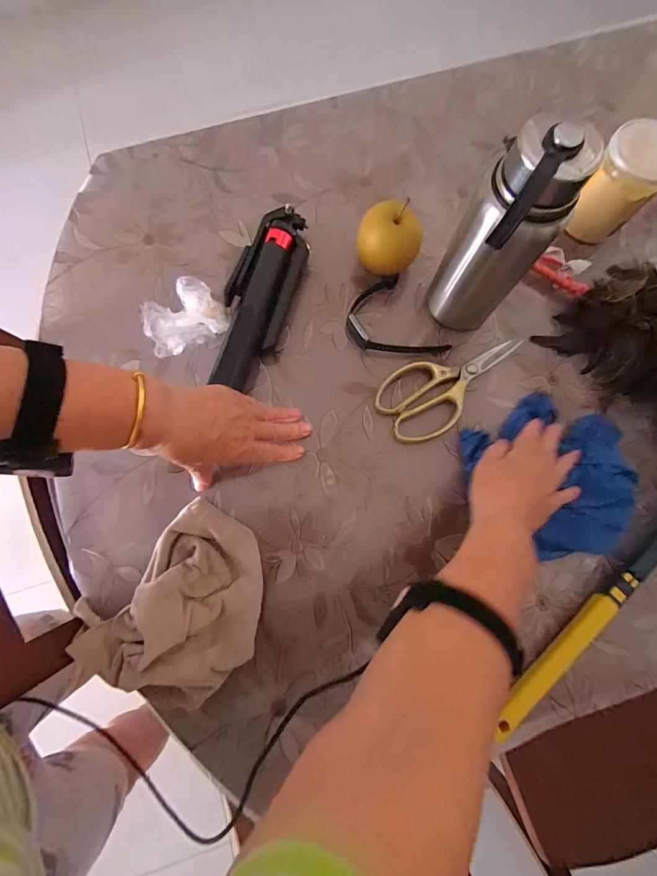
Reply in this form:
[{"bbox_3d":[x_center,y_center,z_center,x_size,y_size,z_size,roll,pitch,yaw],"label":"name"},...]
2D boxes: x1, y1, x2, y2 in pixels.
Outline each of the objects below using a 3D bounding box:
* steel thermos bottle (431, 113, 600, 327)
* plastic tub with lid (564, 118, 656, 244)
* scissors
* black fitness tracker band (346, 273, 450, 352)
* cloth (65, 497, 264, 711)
[{"bbox_3d":[0.174,-0.183,0.367,0.082,0.220,0.074,3,79,-1],"label":"steel thermos bottle"},{"bbox_3d":[0.355,-0.305,0.449,0.079,0.116,0.078,0,79,-1],"label":"plastic tub with lid"},{"bbox_3d":[0.156,-0.067,0.446,0.198,0.020,0.091,-27,81,-6],"label":"scissors"},{"bbox_3d":[0.081,-0.139,0.454,0.092,0.024,0.118,-31,81,-7],"label":"black fitness tracker band"},{"bbox_3d":[-0.155,0.184,0.373,0.201,0.053,0.152,-44,83,-9],"label":"cloth"}]

